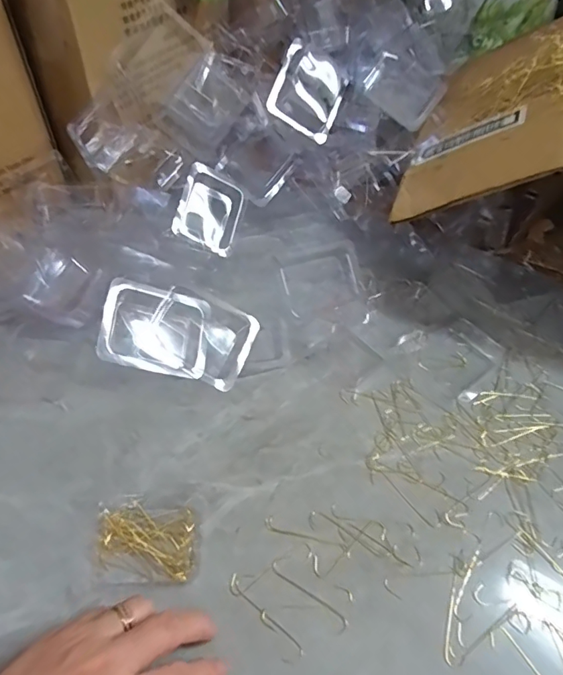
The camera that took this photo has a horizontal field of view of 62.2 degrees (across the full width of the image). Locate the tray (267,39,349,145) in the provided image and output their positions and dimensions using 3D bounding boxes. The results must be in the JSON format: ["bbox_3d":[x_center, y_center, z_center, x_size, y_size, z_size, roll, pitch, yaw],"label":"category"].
[{"bbox_3d":[0.030,-0.264,0.508,0.077,0.023,0.086,24,87,-27],"label":"tray"}]

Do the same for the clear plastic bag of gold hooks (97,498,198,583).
[{"bbox_3d":[-0.097,0.145,0.338,0.072,0.011,0.053,3,50,-3],"label":"clear plastic bag of gold hooks"}]

